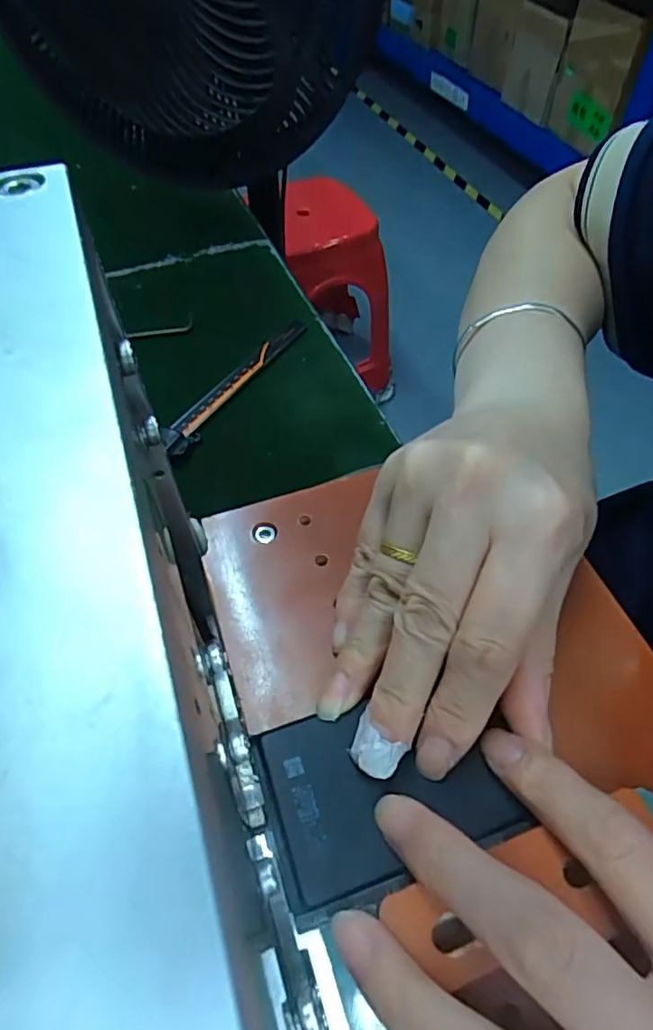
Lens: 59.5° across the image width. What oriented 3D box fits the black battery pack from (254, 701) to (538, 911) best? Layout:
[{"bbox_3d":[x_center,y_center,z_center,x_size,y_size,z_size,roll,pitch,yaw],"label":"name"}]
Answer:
[{"bbox_3d":[0.017,0.078,0.168,0.067,0.007,0.047,-14,55,-10],"label":"black battery pack"}]

